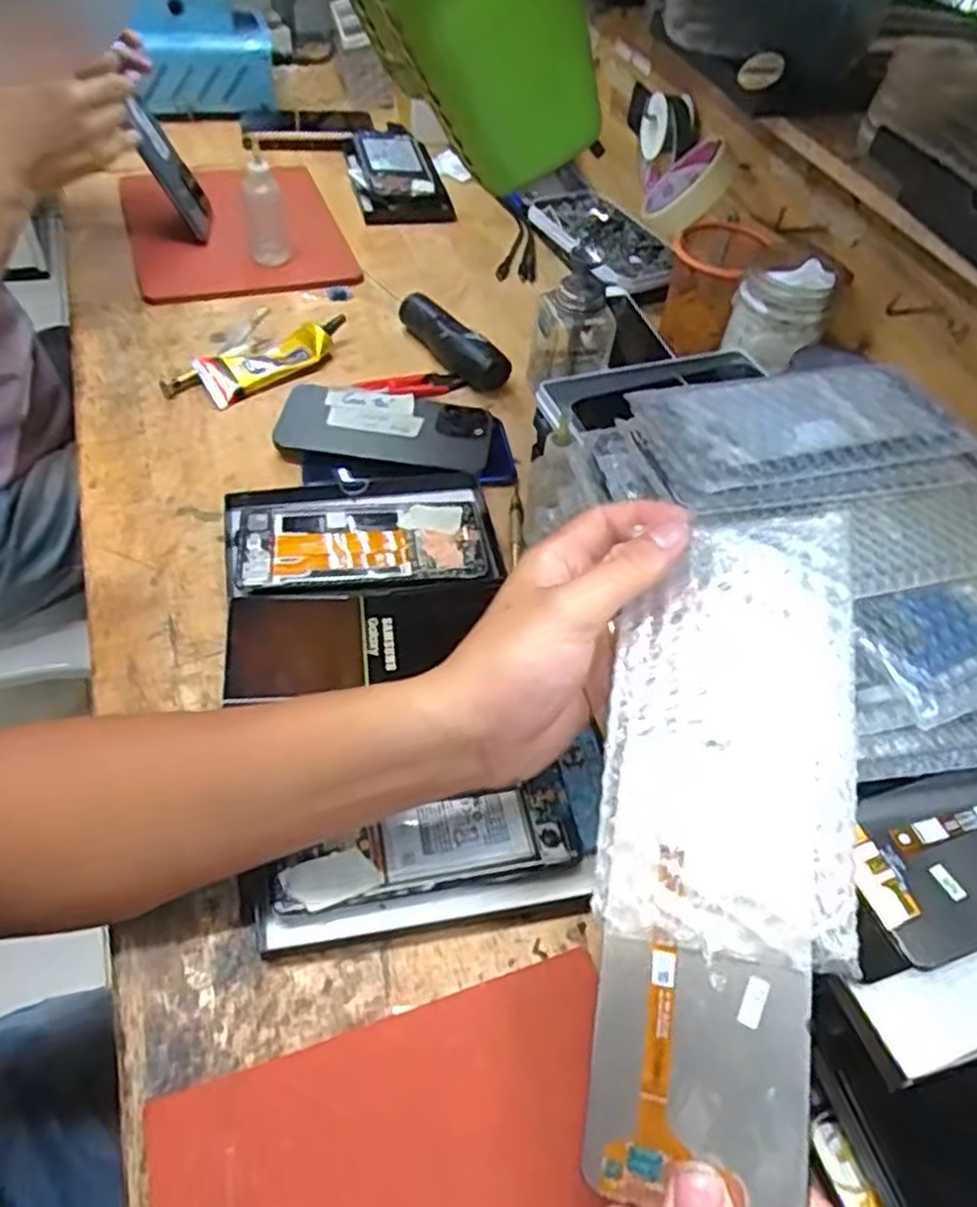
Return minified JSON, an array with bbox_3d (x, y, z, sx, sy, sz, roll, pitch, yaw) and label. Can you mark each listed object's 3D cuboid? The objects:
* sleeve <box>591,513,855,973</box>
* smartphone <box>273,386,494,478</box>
[{"bbox_3d":[0.091,0.044,0.297,0.089,0.008,0.166,-3,67,25],"label":"sleeve"},{"bbox_3d":[-0.079,-0.136,0.596,0.159,0.015,0.078,5,53,0],"label":"smartphone"}]

